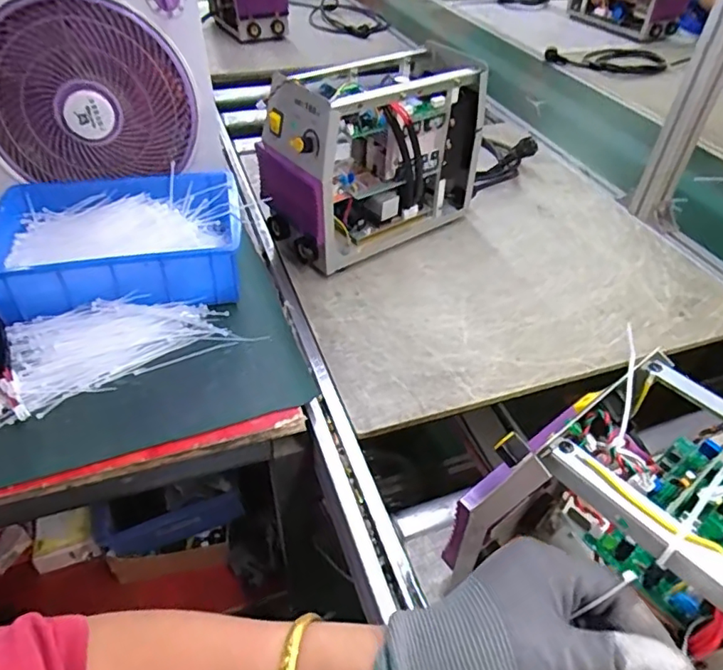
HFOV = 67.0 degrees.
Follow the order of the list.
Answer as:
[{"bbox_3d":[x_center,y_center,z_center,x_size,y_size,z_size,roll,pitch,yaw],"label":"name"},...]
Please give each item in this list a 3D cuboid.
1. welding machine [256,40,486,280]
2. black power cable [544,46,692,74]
[{"bbox_3d":[0.025,-0.258,0.806,0.325,0.236,0.137,-27,51,-29],"label":"welding machine"},{"bbox_3d":[0.713,-0.788,1.558,0.363,0.043,0.096,12,46,11],"label":"black power cable"}]

